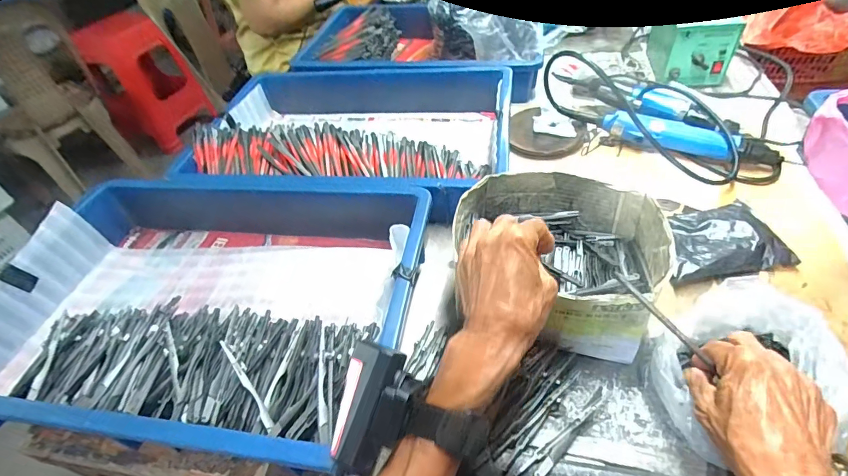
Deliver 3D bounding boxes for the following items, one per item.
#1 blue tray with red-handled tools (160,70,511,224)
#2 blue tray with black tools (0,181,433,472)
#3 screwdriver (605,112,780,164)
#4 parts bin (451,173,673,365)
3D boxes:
[{"bbox_3d":[-0.088,-0.156,0.612,0.425,0.083,0.318,7,47,14],"label":"blue tray with red-handled tools"},{"bbox_3d":[-0.233,0.058,0.429,0.385,0.084,0.287,3,46,10],"label":"blue tray with black tools"},{"bbox_3d":[0.340,-0.131,0.553,0.200,0.033,0.033,19,51,24],"label":"screwdriver"},{"bbox_3d":[0.120,0.014,0.405,0.177,0.084,0.146,16,50,22],"label":"parts bin"}]

